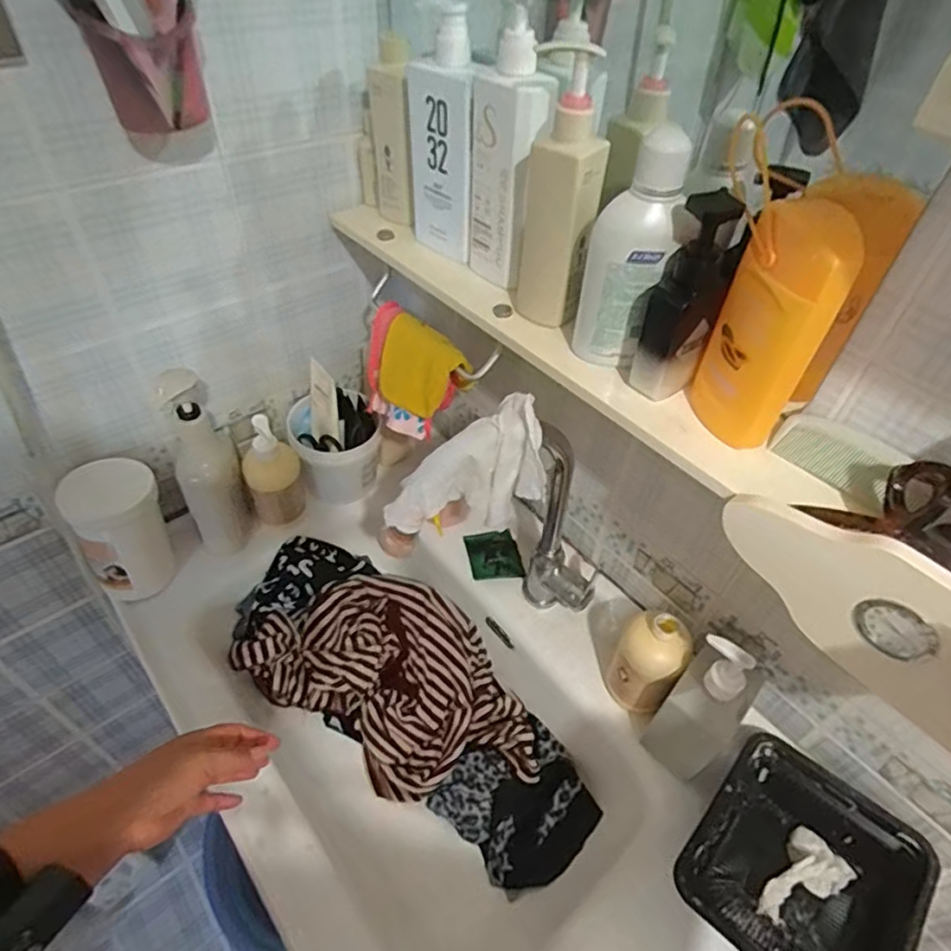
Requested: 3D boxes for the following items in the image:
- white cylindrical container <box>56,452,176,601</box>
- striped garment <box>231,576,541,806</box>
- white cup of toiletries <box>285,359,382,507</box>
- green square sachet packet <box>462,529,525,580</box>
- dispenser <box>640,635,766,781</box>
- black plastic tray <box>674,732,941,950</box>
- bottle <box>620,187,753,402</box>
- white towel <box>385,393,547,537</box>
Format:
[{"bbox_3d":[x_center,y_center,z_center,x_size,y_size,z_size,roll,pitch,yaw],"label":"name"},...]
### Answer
[{"bbox_3d":[-0.433,0.065,0.734,0.097,0.156,0.089,2,47,-2],"label":"white cylindrical container"},{"bbox_3d":[-0.101,0.263,0.794,0.395,0.088,0.231,27,51,20],"label":"striped garment"},{"bbox_3d":[-0.199,-0.057,0.845,0.123,0.158,0.120,-8,48,-12],"label":"white cup of toiletries"},{"bbox_3d":[0.026,0.111,0.825,0.071,0.012,0.074,-6,47,-10],"label":"green square sachet packet"},{"bbox_3d":[0.225,0.225,0.579,0.068,0.188,0.095,35,53,25],"label":"dispenser"},{"bbox_3d":[0.301,0.375,0.561,0.171,0.081,0.193,37,54,27],"label":"black plastic tray"},{"bbox_3d":[0.156,-0.131,0.450,0.050,0.147,0.044,-11,48,-14],"label":"bottle"},{"bbox_3d":[0.000,0.009,0.562,0.169,0.096,0.038,-34,25,11],"label":"white towel"}]

